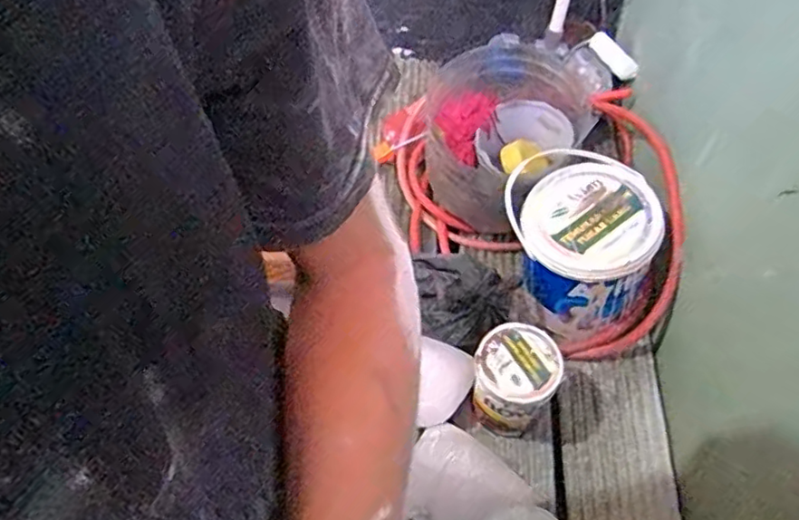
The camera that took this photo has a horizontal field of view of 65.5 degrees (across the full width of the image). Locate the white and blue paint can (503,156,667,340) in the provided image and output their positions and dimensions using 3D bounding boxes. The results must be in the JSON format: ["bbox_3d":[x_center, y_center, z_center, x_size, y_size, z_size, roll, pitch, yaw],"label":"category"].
[{"bbox_3d":[0.246,-0.023,0.884,0.210,0.186,0.174,17,59,10],"label":"white and blue paint can"}]

